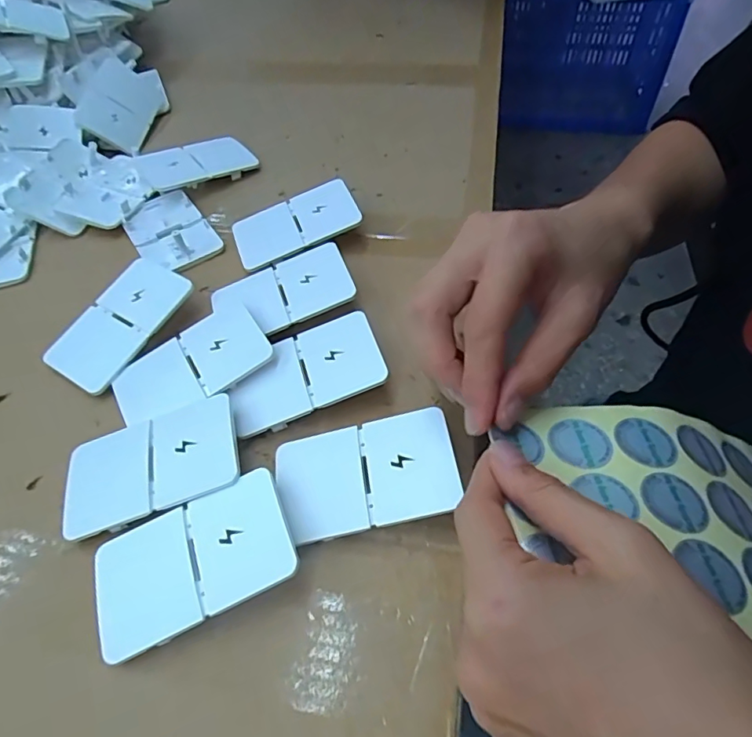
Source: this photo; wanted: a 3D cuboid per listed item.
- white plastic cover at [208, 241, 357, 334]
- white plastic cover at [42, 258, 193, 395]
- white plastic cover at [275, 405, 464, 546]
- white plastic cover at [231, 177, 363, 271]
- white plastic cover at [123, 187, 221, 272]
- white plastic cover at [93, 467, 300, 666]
[{"bbox_3d":[-0.057,-0.047,0.318,0.083,0.006,0.055,-26,54,-3],"label":"white plastic cover"},{"bbox_3d":[-0.155,-0.029,0.314,0.053,0.004,0.086,27,70,22],"label":"white plastic cover"},{"bbox_3d":[-0.005,0.050,0.245,0.085,0.004,0.053,-15,54,6],"label":"white plastic cover"},{"bbox_3d":[-0.056,-0.100,0.360,0.087,0.007,0.058,-25,53,2],"label":"white plastic cover"},{"bbox_3d":[-0.151,-0.101,0.379,0.052,0.006,0.084,-29,58,-18],"label":"white plastic cover"},{"bbox_3d":[-0.080,0.083,0.225,0.086,0.004,0.053,-27,54,-2],"label":"white plastic cover"}]

